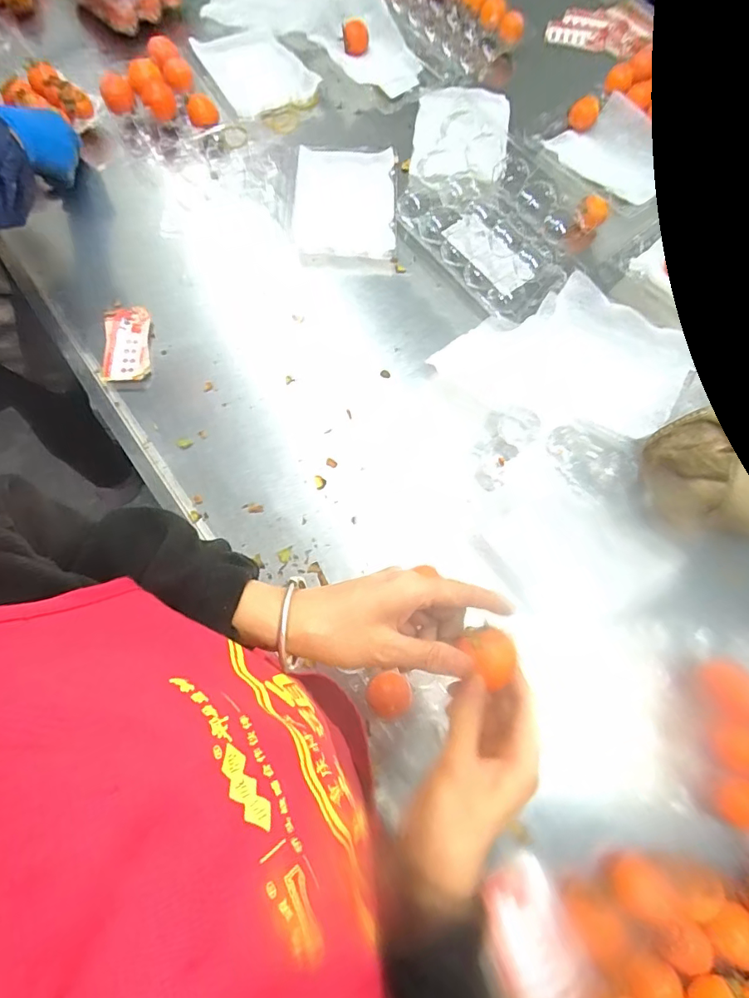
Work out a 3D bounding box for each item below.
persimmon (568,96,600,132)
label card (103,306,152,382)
[{"bbox_3d":[0.320,-0.589,0.746,0.040,0.037,0.040,18,73,6],"label":"persimmon"},{"bbox_3d":[-0.319,-0.201,0.627,0.056,0.019,0.107,-7,74,-4],"label":"label card"}]

